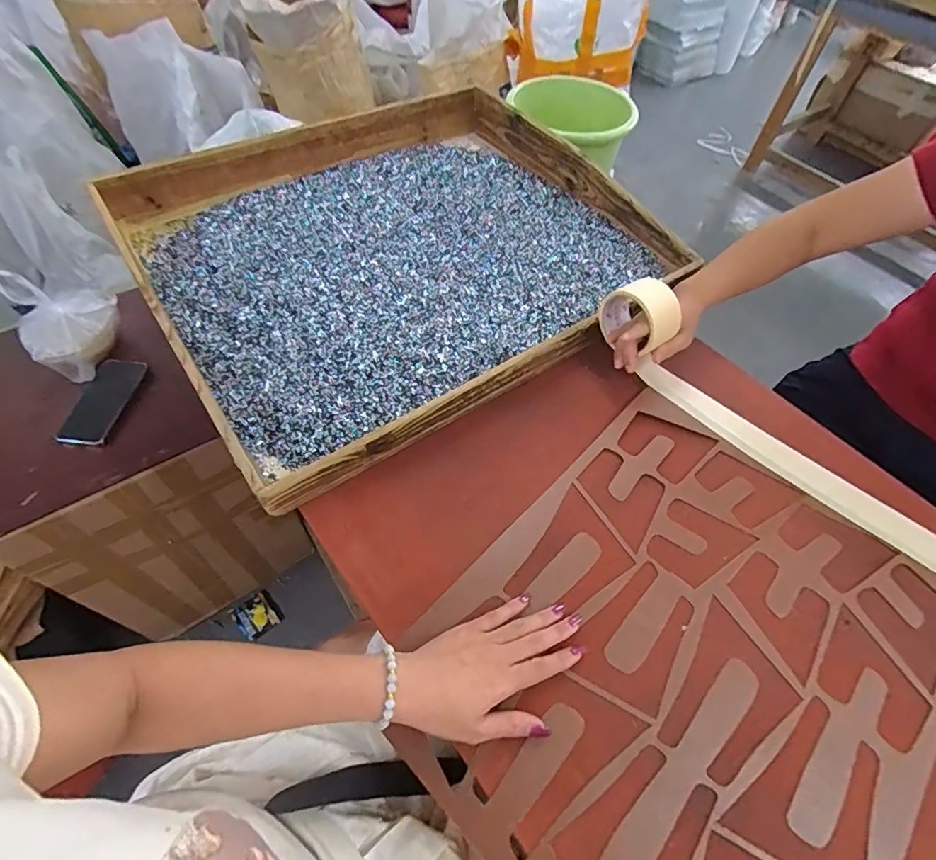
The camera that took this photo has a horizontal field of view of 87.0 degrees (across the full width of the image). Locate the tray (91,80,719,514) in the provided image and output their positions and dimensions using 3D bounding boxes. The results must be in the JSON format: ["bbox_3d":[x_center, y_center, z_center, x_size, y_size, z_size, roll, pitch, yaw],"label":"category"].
[{"bbox_3d":[-0.095,-0.292,0.769,0.714,0.075,0.604,-29,62,-22],"label":"tray"}]

